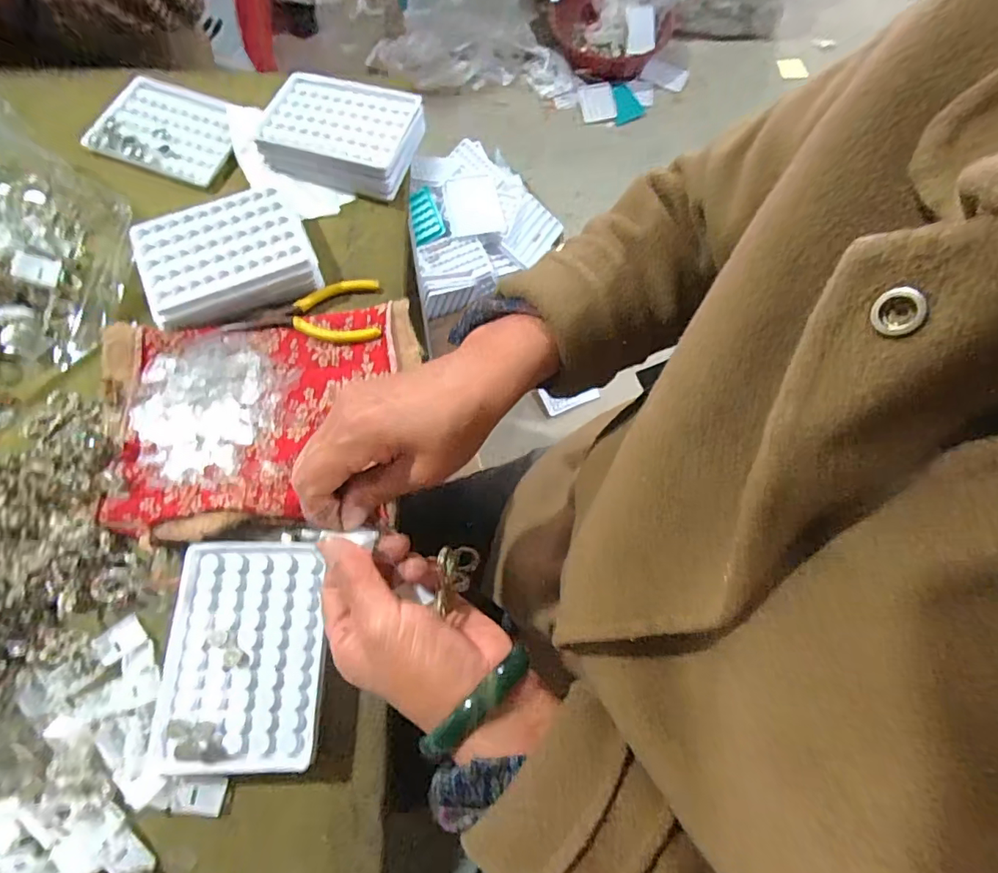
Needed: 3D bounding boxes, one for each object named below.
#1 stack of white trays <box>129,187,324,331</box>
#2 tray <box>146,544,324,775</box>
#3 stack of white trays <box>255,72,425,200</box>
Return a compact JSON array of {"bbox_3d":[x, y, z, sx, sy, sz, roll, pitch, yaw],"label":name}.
[{"bbox_3d":[-0.219,-0.144,0.421,0.125,0.031,0.094,-23,73,-11],"label":"stack of white trays"},{"bbox_3d":[-0.161,0.133,0.327,0.097,0.009,0.131,0,70,-4],"label":"tray"},{"bbox_3d":[-0.143,-0.276,0.475,0.139,0.033,0.094,16,70,2],"label":"stack of white trays"}]

